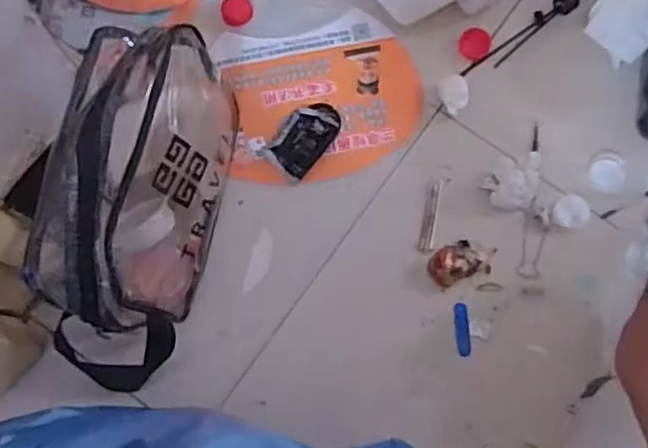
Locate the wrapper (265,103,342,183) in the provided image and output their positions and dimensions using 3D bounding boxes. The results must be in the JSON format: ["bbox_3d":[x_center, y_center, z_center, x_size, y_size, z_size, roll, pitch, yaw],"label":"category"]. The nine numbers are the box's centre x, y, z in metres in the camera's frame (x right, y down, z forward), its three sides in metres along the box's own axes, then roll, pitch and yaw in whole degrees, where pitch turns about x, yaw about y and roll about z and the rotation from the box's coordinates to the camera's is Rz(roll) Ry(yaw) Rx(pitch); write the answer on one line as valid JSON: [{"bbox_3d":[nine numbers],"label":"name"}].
[{"bbox_3d":[-0.018,-0.082,0.633,0.047,0.009,0.078,39,78,8],"label":"wrapper"}]

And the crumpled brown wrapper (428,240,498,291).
[{"bbox_3d":[0.127,0.034,0.607,0.063,0.021,0.035,-19,77,-6],"label":"crumpled brown wrapper"}]

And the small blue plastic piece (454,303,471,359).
[{"bbox_3d":[0.126,0.096,0.604,0.012,0.004,0.048,-2,76,-2],"label":"small blue plastic piece"}]

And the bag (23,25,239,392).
[{"bbox_3d":[-0.155,-0.011,0.559,0.107,0.143,0.284,9,76,1],"label":"bag"}]

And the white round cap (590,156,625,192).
[{"bbox_3d":[0.267,-0.047,0.629,0.032,0.012,0.031,0,76,-1],"label":"white round cap"}]

